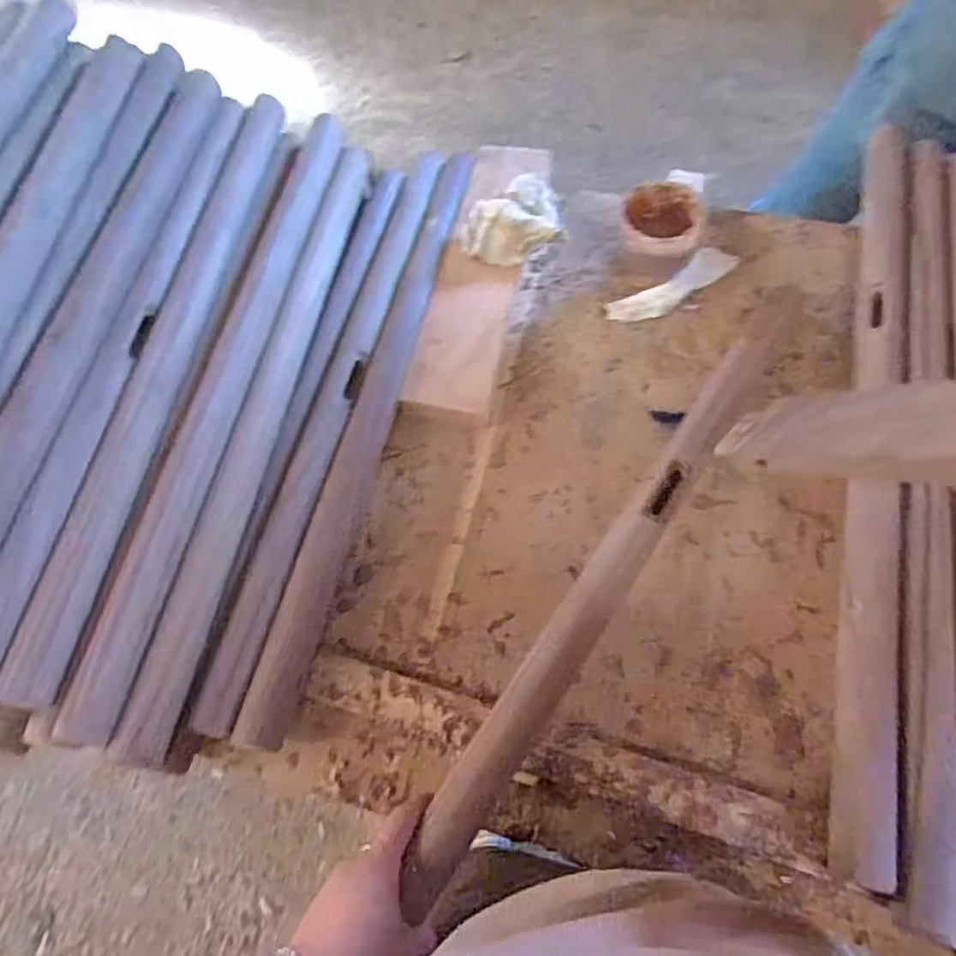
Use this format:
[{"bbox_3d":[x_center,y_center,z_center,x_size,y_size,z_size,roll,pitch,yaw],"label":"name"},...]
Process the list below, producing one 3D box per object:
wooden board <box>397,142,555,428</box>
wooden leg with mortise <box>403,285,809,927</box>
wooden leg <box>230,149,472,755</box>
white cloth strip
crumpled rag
[{"bbox_3d":[0.005,-0.236,0.699,0.091,0.026,0.366,14,68,2],"label":"wooden board"},{"bbox_3d":[0.144,0.044,0.552,0.041,0.041,0.656,32,68,17],"label":"wooden leg with mortise"},{"bbox_3d":[-0.099,-0.082,0.644,0.041,0.032,0.669,10,65,9],"label":"wooden leg"},{"bbox_3d":[0.219,-0.215,0.694,0.162,0.017,0.046,-33,67,-12],"label":"white cloth strip"},{"bbox_3d":[0.038,-0.299,0.702,0.115,0.045,0.127,-3,64,2],"label":"crumpled rag"}]

